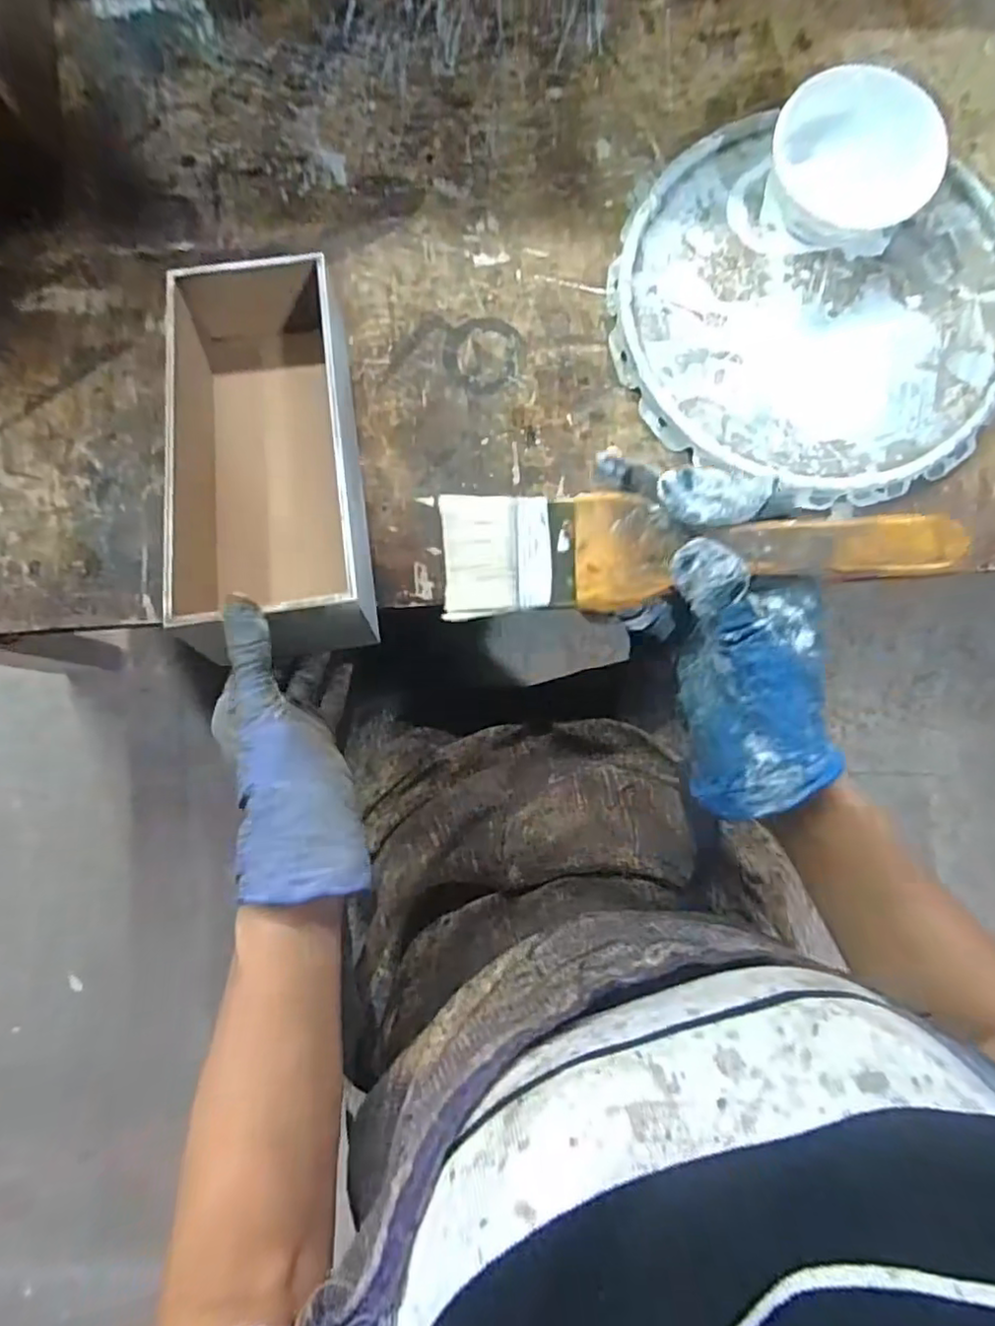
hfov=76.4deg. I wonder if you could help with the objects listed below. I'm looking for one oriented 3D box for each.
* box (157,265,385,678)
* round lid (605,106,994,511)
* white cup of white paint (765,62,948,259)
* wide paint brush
[{"bbox_3d":[-0.146,-0.142,0.409,0.113,0.075,0.271,-14,73,-1],"label":"box"},{"bbox_3d":[0.234,-0.260,0.468,0.287,0.025,0.265,0,84,1],"label":"round lid"},{"bbox_3d":[0.251,-0.353,0.454,0.102,0.053,0.104,0,84,1],"label":"white cup of white paint"},{"bbox_3d":[0.081,-0.048,0.272,0.211,0.017,0.049,-1,84,7],"label":"wide paint brush"}]

